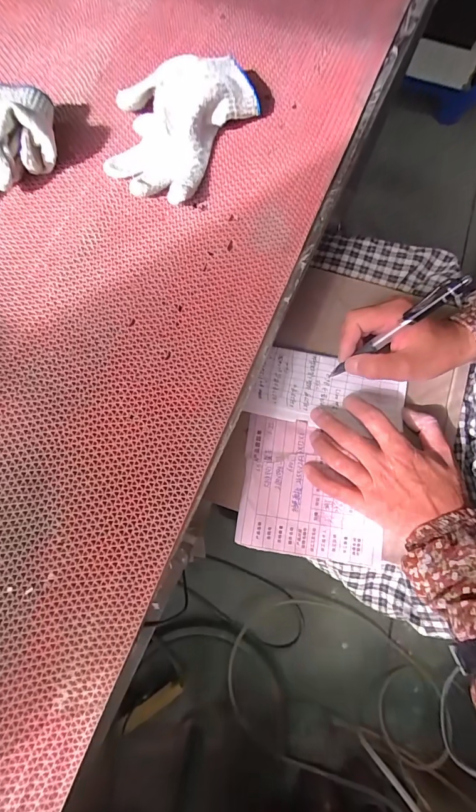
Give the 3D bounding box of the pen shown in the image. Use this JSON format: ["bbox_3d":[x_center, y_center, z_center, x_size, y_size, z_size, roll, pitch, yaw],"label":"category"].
[{"bbox_3d":[0.138,-0.068,0.323,0.008,0.142,0.015,-17,74,-47],"label":"pen"}]

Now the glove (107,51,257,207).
[{"bbox_3d":[-0.068,-0.297,0.366,0.125,0.043,0.171,32,77,6],"label":"glove"}]

